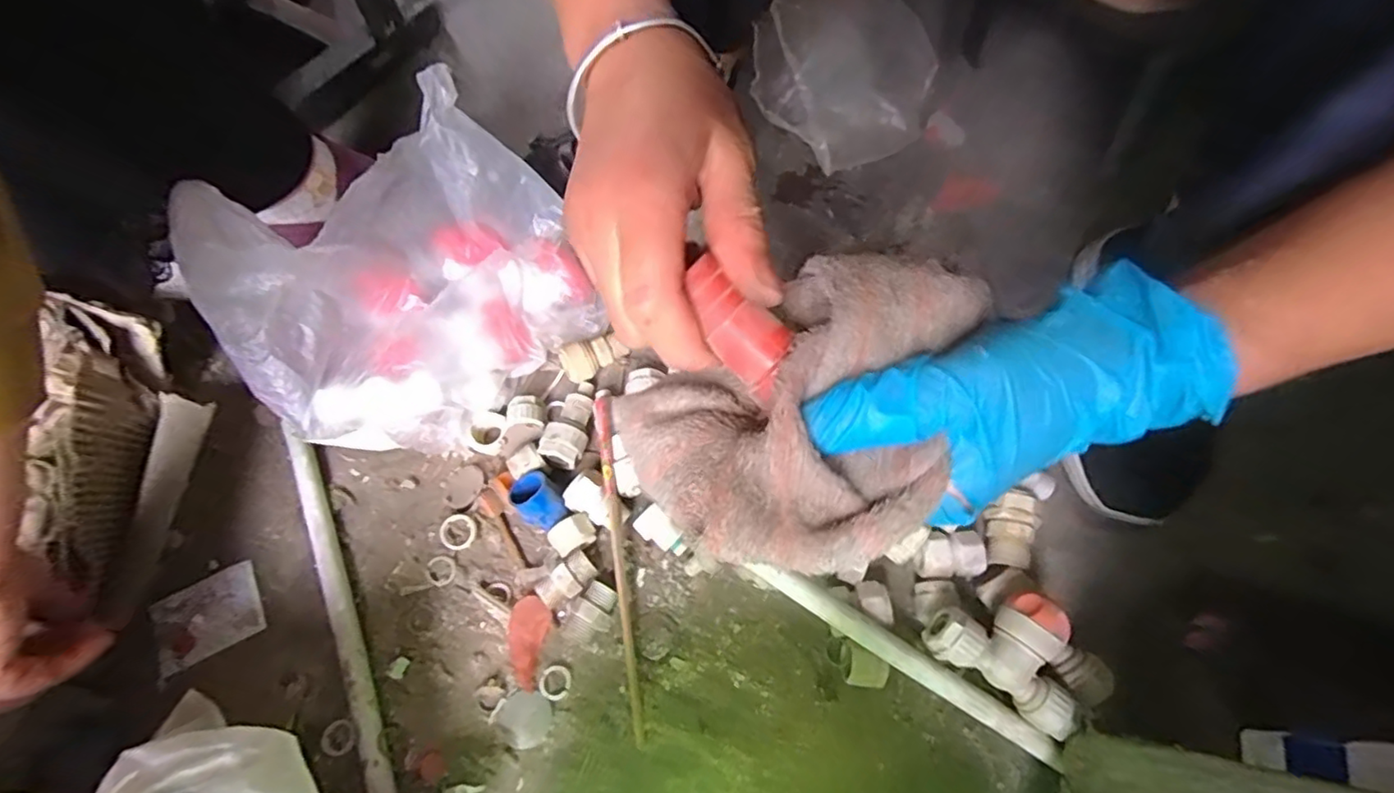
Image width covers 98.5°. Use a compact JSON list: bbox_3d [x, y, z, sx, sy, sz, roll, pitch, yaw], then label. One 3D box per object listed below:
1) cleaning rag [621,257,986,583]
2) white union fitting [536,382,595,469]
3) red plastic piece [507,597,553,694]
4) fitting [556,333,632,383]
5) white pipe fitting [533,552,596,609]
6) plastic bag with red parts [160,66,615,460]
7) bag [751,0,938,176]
[{"bbox_3d":[0.039,0.002,0.217,0.127,0.071,0.104,-29,69,-9],"label":"cleaning rag"},{"bbox_3d":[-0.092,0.019,0.457,0.031,0.031,0.067,21,70,11],"label":"white union fitting"},{"bbox_3d":[-0.115,0.164,0.403,0.025,0.011,0.057,6,68,5],"label":"red plastic piece"},{"bbox_3d":[-0.083,-0.032,0.482,0.051,0.023,0.028,-32,70,-10],"label":"fitting"},{"bbox_3d":[-0.091,0.129,0.417,0.043,0.020,0.022,-36,71,-12],"label":"white pipe fitting"},{"bbox_3d":[-0.197,-0.075,0.425,0.236,0.172,0.145,-40,71,-13],"label":"plastic bag with red parts"},{"bbox_3d":[0.131,-0.287,0.529,0.149,0.045,0.192,16,68,9],"label":"bag"}]

